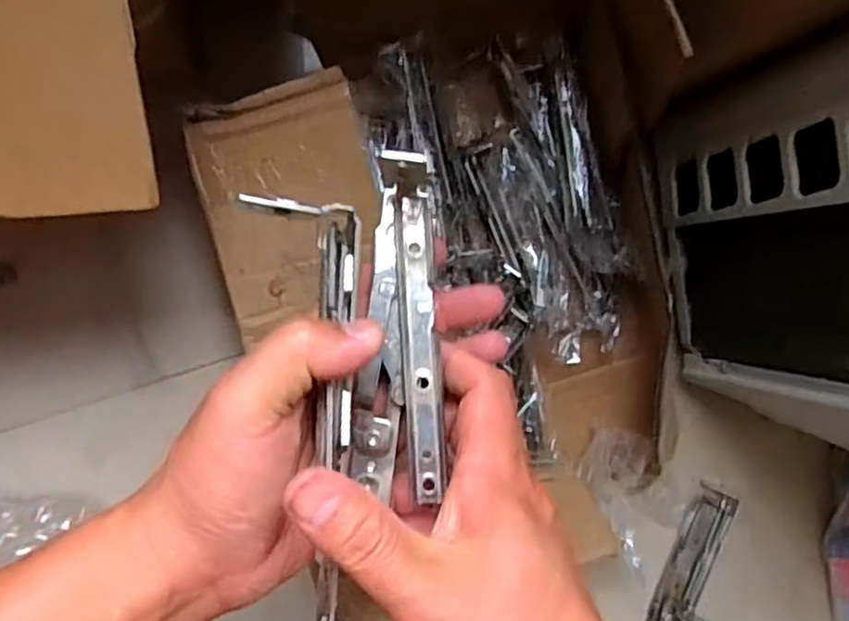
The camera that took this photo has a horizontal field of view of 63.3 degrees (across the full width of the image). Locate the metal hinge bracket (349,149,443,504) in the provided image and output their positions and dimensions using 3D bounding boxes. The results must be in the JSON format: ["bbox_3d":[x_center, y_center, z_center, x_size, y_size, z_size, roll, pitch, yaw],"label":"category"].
[{"bbox_3d":[-0.011,0.007,0.320,0.038,0.023,0.156,2,91,-9],"label":"metal hinge bracket"}]

